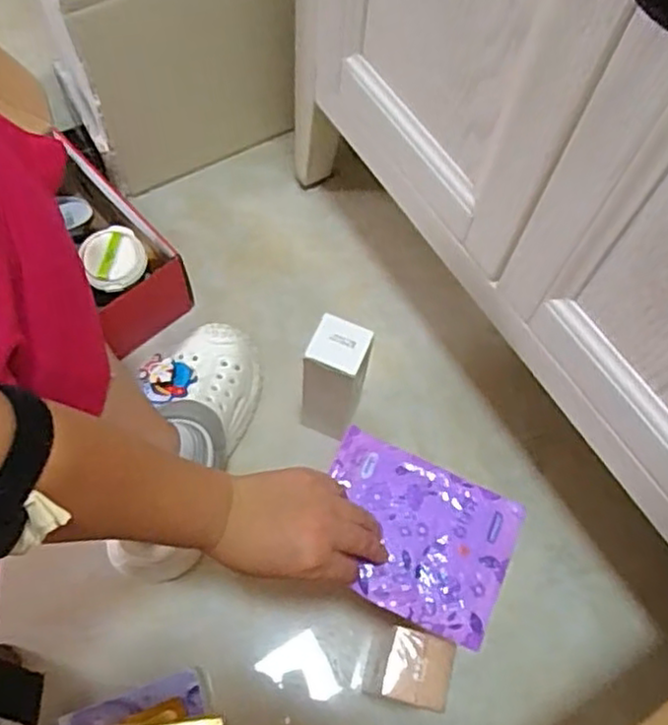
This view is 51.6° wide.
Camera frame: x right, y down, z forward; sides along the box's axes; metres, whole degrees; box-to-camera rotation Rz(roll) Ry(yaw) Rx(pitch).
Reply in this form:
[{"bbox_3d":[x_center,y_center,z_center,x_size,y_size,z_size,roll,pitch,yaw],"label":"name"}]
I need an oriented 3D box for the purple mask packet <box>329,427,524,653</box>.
[{"bbox_3d":[0.062,0.137,0.547,0.156,0.012,0.120,23,67,8],"label":"purple mask packet"}]

